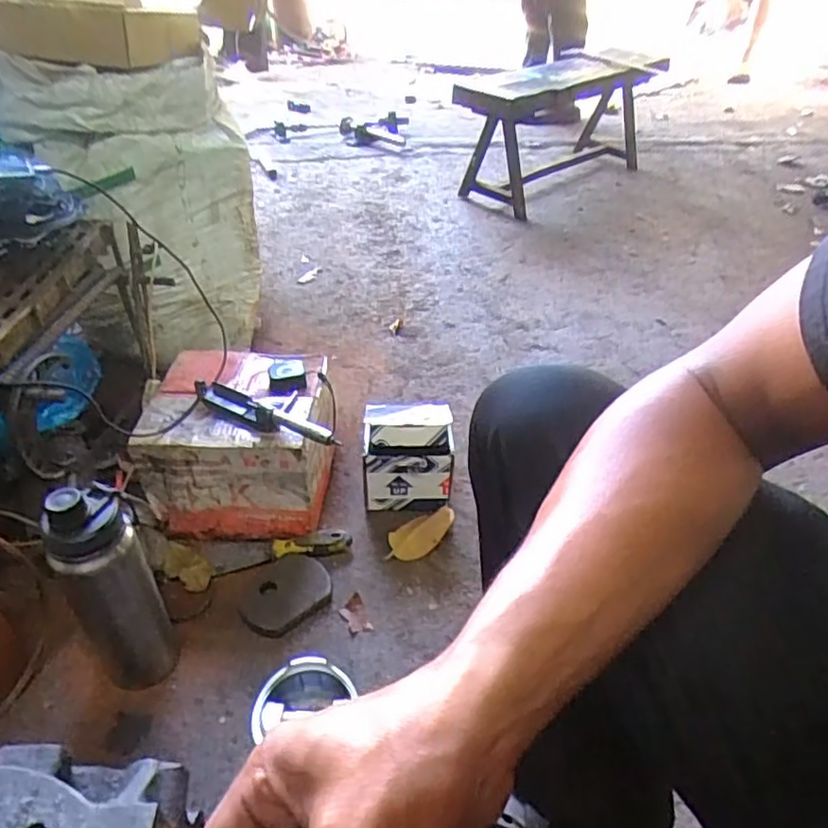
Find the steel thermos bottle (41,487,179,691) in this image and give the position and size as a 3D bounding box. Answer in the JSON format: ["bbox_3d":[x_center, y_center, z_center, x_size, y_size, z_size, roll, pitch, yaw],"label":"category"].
[{"bbox_3d":[-0.312,0.178,0.666,0.081,0.268,0.076,-24,45,-27],"label":"steel thermos bottle"}]

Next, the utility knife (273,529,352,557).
[{"bbox_3d":[-0.137,0.174,0.869,0.101,0.021,0.028,-3,39,-5],"label":"utility knife"}]

